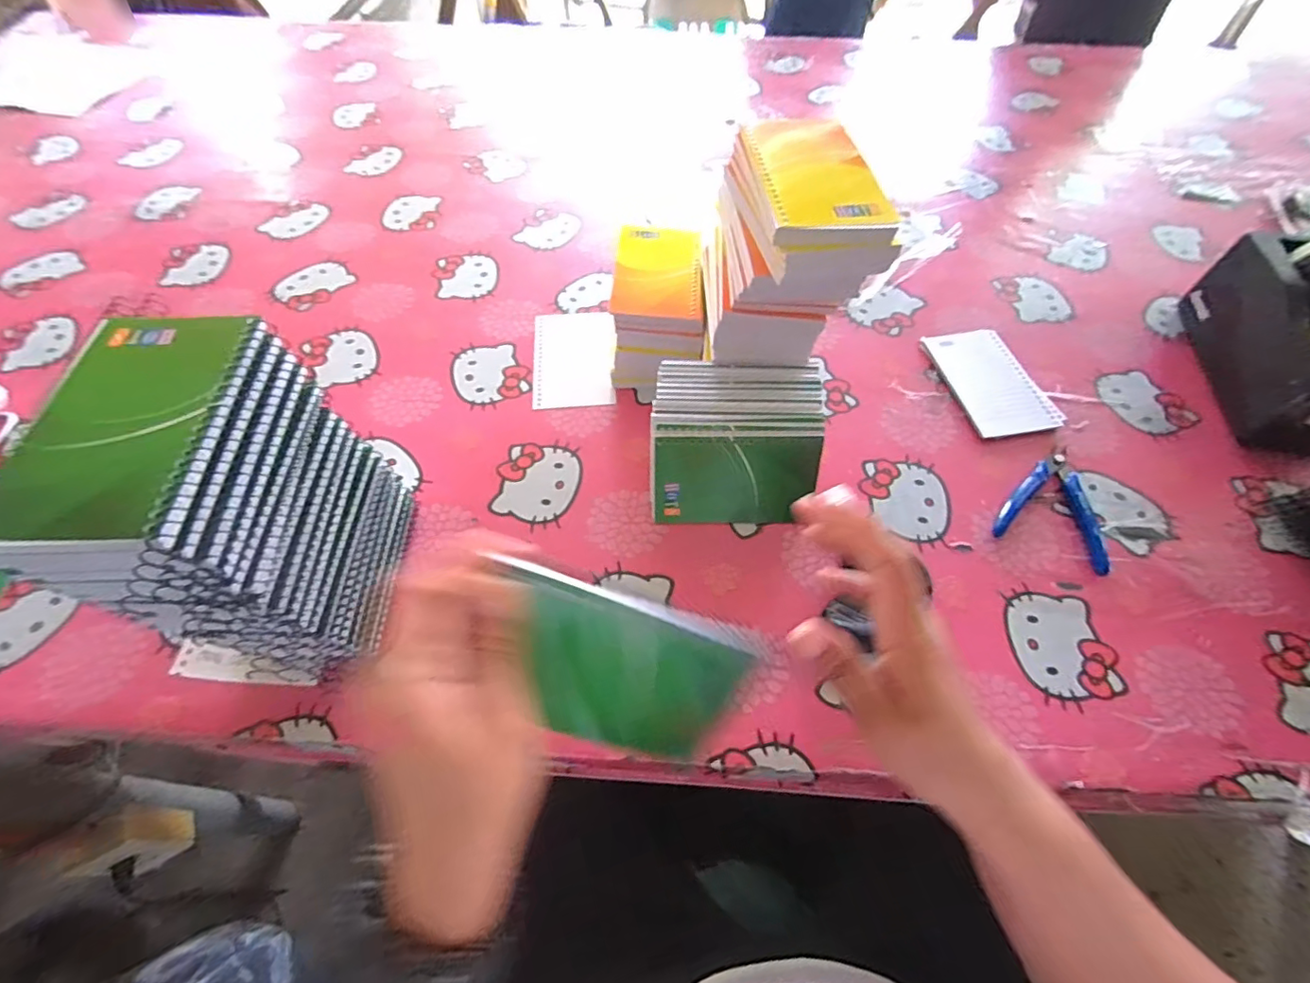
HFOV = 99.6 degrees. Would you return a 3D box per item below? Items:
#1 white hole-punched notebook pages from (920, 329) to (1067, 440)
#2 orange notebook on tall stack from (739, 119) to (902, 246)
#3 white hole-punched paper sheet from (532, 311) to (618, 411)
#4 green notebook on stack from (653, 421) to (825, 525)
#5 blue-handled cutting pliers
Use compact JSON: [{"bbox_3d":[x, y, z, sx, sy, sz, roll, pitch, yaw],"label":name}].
[{"bbox_3d":[0.328,-0.108,0.541,0.084,0.011,0.129,-7,58,-6],"label":"white hole-punched notebook pages"},{"bbox_3d":[0.105,-0.216,0.376,0.082,0.016,0.131,-11,63,-5],"label":"orange notebook on tall stack"},{"bbox_3d":[-0.081,-0.139,0.565,0.083,0.007,0.128,-4,58,-4],"label":"white hole-punched paper sheet"},{"bbox_3d":[0.065,-0.013,0.448,0.129,0.086,0.011,0,29,1],"label":"green notebook on stack"},{"bbox_3d":[0.341,0.006,0.470,0.084,0.014,0.108,23,60,13],"label":"blue-handled cutting pliers"}]

